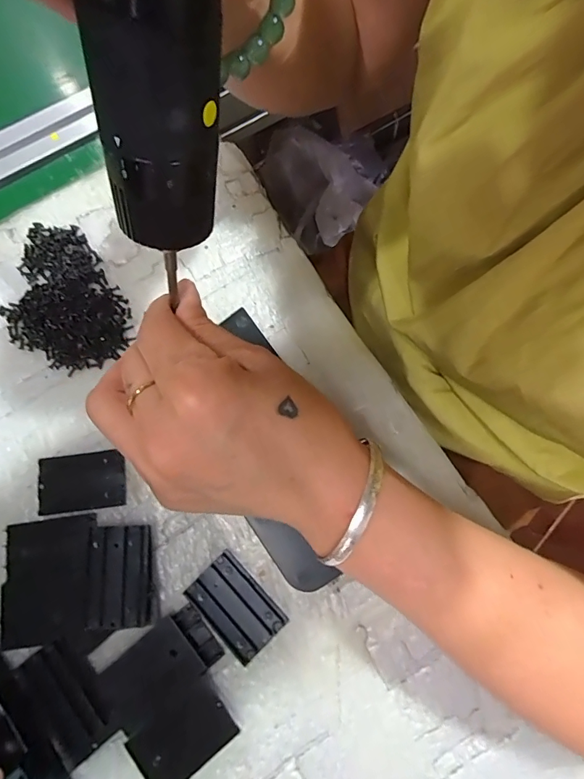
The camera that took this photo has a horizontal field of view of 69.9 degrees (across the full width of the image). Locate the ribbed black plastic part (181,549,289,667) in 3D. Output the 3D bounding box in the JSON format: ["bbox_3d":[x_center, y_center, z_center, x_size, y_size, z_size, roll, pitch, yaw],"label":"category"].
[{"bbox_3d":[-0.033,0.127,0.245,0.035,0.004,0.054,-43,81,-10],"label":"ribbed black plastic part"}]

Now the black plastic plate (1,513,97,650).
[{"bbox_3d":[-0.147,0.113,0.251,0.051,0.004,0.068,-5,76,-2],"label":"black plastic plate"}]

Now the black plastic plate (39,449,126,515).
[{"bbox_3d":[-0.133,0.058,0.265,0.054,0.005,0.035,-7,77,-2],"label":"black plastic plate"}]

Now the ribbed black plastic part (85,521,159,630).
[{"bbox_3d":[-0.099,0.108,0.245,0.035,0.015,0.055,-6,76,-2],"label":"ribbed black plastic part"}]

